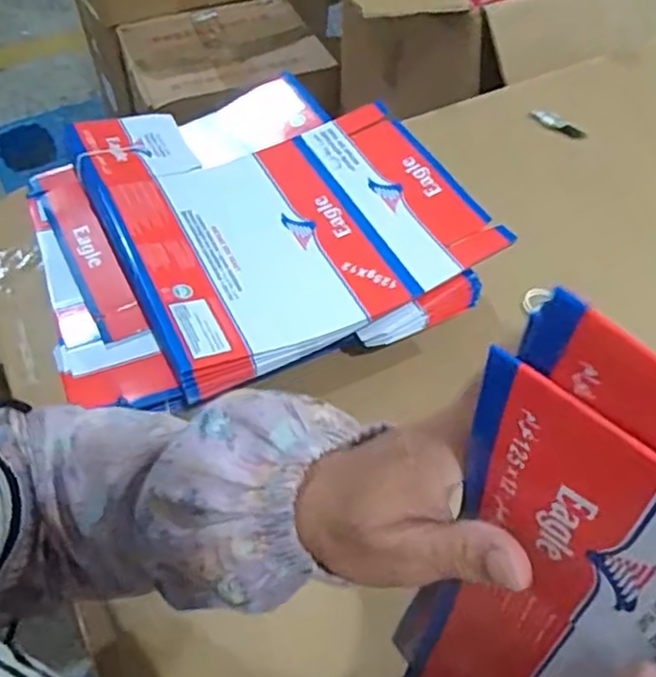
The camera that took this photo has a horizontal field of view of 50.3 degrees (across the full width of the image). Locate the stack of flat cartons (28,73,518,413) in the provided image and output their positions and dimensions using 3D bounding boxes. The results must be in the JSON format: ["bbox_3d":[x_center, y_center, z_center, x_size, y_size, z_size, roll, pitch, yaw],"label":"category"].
[{"bbox_3d":[-0.080,-0.112,0.651,0.370,0.075,0.349,-19,52,-14],"label":"stack of flat cartons"}]

